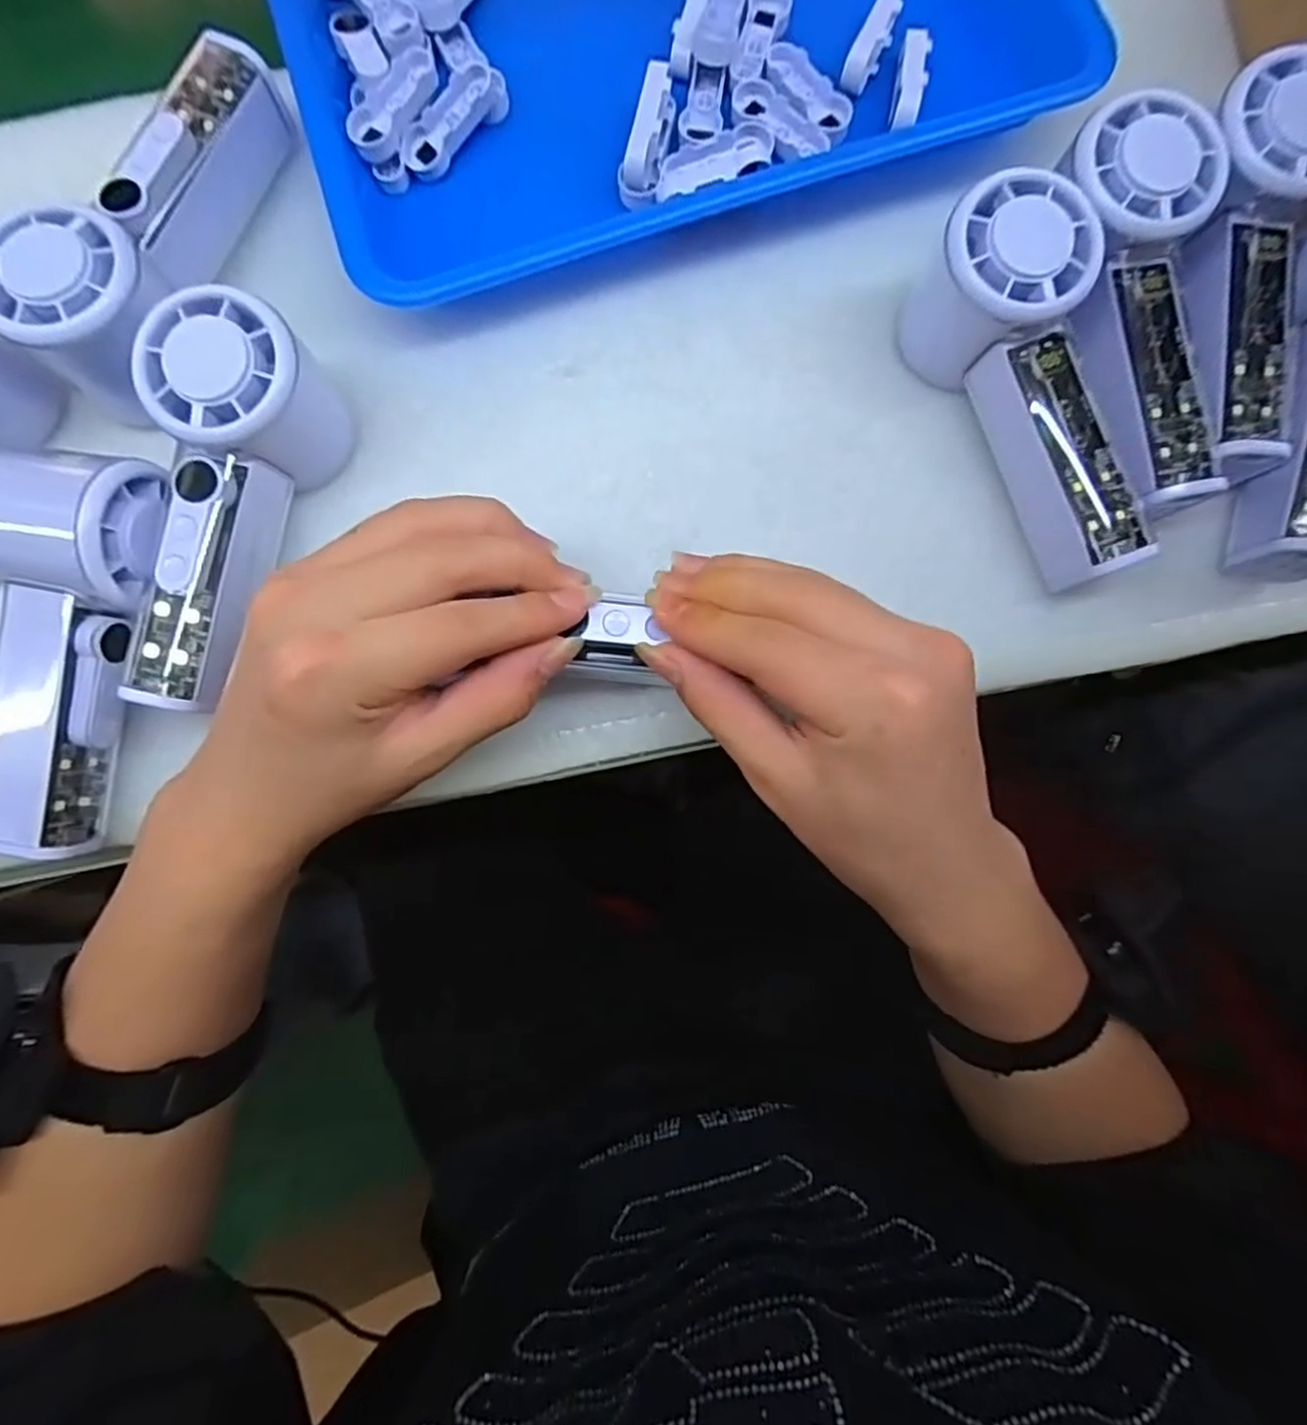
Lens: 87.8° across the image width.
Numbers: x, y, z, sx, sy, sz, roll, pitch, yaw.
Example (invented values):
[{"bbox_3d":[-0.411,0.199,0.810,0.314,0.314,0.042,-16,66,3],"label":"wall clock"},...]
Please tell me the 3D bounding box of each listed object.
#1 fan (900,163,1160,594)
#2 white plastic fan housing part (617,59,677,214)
[{"bbox_3d":[0.159,-0.129,0.276,0.056,0.054,0.147,-27,86,-3],"label":"fan"},{"bbox_3d":[-0.002,-0.250,0.294,0.016,0.015,0.050,13,85,1],"label":"white plastic fan housing part"}]

